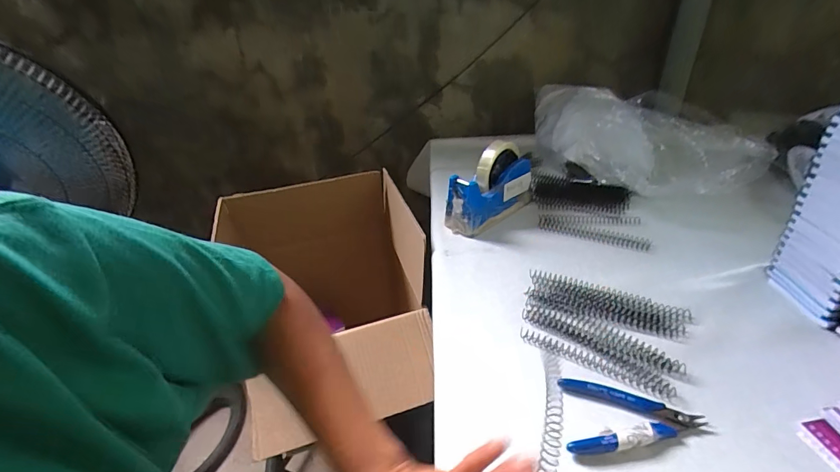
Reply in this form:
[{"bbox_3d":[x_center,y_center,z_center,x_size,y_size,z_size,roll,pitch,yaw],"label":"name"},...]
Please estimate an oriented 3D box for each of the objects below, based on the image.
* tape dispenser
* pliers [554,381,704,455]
[{"bbox_3d":[0.112,-0.080,0.625,0.158,0.111,0.059,-30,40,-34],"label":"tape dispenser"},{"bbox_3d":[0.188,0.164,0.344,0.115,0.015,0.066,2,33,10],"label":"pliers"}]

